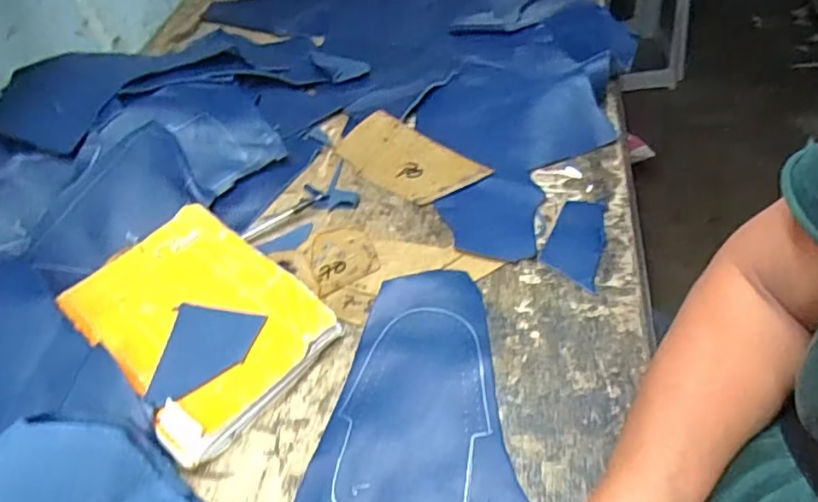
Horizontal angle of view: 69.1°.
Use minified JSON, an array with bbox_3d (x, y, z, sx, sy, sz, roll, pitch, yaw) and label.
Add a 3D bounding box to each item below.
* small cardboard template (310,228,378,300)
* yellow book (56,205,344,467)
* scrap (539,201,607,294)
[{"bbox_3d":[-0.060,0.003,0.515,0.055,0.004,0.065,-20,49,-12],"label":"small cardboard template"},{"bbox_3d":[-0.171,0.046,0.470,0.139,0.027,0.227,-38,55,-26],"label":"yellow book"},{"bbox_3d":[0.142,-0.010,0.503,0.046,0.005,0.095,13,50,17],"label":"scrap"}]

